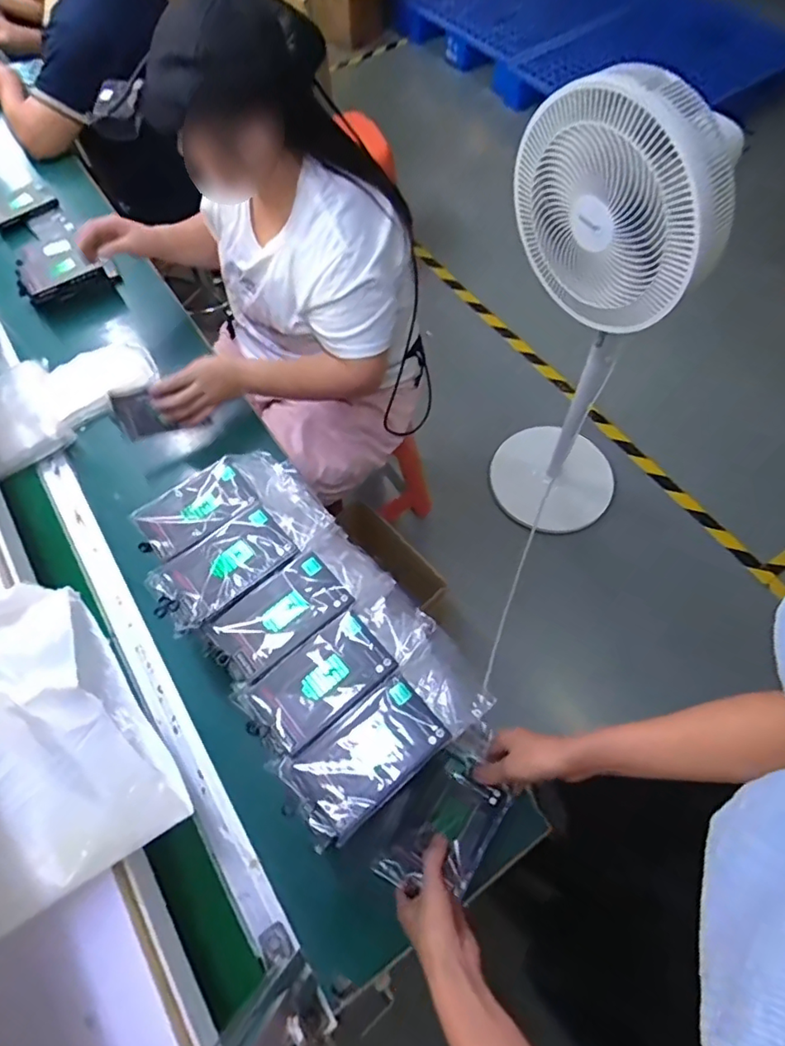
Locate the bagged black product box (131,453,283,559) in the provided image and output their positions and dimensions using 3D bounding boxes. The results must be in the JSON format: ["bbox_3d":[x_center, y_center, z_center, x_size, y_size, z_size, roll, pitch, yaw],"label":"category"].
[{"bbox_3d":[-0.231,-0.027,0.704,0.188,0.032,0.087,-42,70,-18],"label":"bagged black product box"}]

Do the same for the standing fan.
[{"bbox_3d":[0.452,-0.350,1.210,0.400,1.127,0.325,-26,66,-11],"label":"standing fan"}]

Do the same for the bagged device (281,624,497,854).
[{"bbox_3d":[-0.004,0.211,0.554,0.219,0.039,0.098,-36,68,-16],"label":"bagged device"}]

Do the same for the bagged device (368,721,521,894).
[{"bbox_3d":[0.072,0.315,0.606,0.092,0.030,0.198,30,49,23],"label":"bagged device"}]

